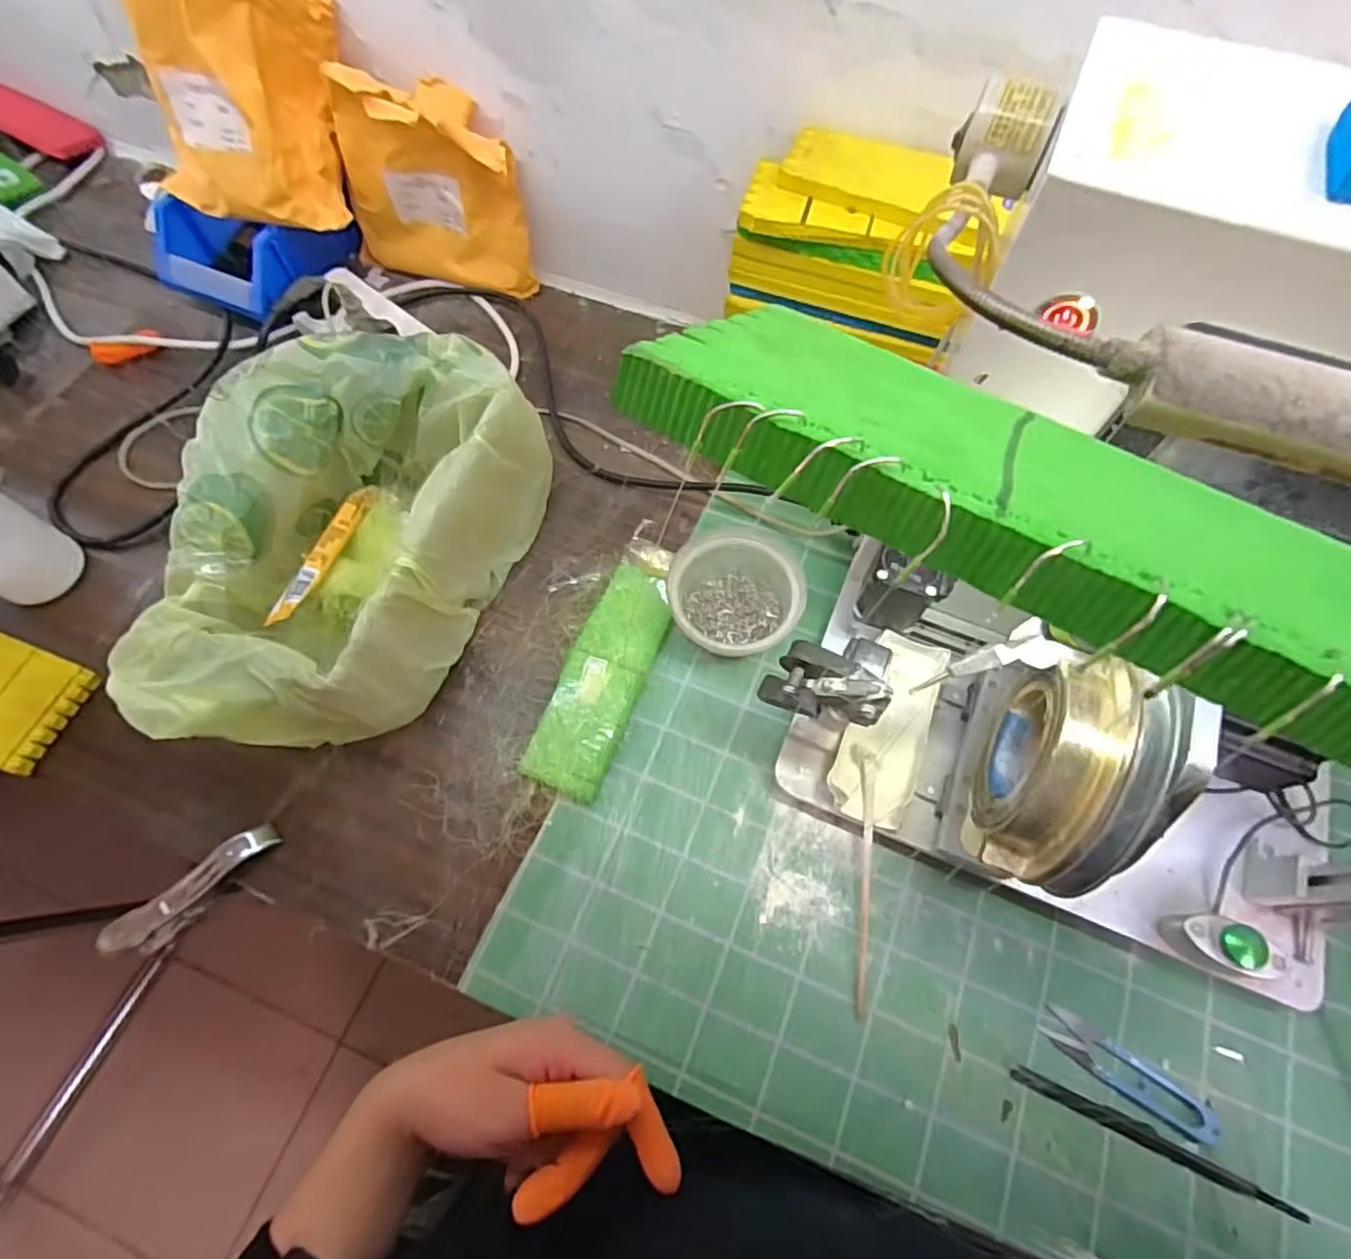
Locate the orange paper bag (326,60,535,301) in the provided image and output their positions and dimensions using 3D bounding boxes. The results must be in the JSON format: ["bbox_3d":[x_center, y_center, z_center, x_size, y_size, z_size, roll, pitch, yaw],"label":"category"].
[{"bbox_3d":[-0.220,-0.401,0.610,0.179,0.156,0.050,20,67,9],"label":"orange paper bag"}]

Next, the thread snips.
[{"bbox_3d":[0.269,0.264,0.397,0.101,0.004,0.024,32,70,14],"label":"thread snips"}]

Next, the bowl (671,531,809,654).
[{"bbox_3d":[0.046,-0.028,0.505,0.099,0.044,0.104,0,66,0],"label":"bowl"}]

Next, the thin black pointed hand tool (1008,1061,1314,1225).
[{"bbox_3d":[0.274,0.292,0.382,0.158,0.010,0.011,23,68,10],"label":"thin black pointed hand tool"}]

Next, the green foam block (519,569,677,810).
[{"bbox_3d":[-0.052,0.035,0.494,0.059,0.015,0.174,20,67,9],"label":"green foam block"}]

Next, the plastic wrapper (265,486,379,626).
[{"bbox_3d":[-0.246,-0.057,0.472,0.017,0.012,0.132,8,50,4],"label":"plastic wrapper"}]

